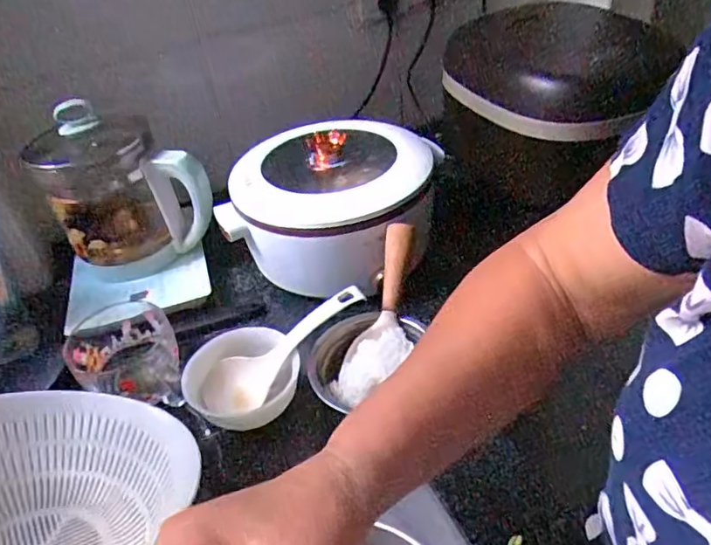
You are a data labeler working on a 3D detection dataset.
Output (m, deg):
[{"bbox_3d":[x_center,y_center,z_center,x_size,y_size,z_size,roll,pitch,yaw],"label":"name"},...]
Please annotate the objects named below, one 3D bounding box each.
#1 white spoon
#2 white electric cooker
[{"bbox_3d":[-0.074,0.078,0.564,0.189,0.036,0.050,-38,40,6],"label":"white spoon"},{"bbox_3d":[-0.021,-0.098,0.711,0.238,0.141,0.244,1,39,11],"label":"white electric cooker"}]

